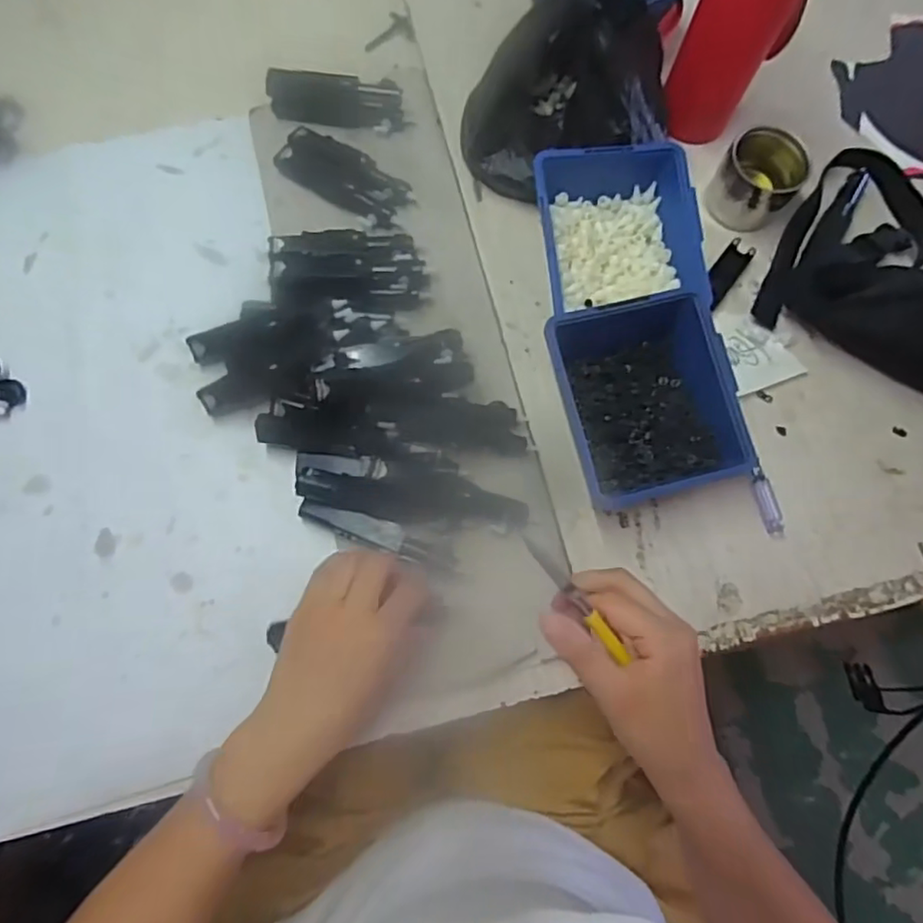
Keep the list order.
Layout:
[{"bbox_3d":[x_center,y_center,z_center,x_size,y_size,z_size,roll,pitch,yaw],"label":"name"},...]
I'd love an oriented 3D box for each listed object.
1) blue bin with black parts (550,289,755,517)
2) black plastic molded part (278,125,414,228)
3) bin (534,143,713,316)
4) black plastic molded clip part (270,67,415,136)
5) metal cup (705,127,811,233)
[{"bbox_3d":[0.135,-0.046,0.453,0.124,0.061,0.147,-14,76,-4],"label":"blue bin with black parts"},{"bbox_3d":[-0.105,-0.252,0.535,0.122,0.020,0.047,31,77,8],"label":"black plastic molded part"},{"bbox_3d":[0.125,-0.181,0.491,0.124,0.062,0.133,-9,75,-3],"label":"bin"},{"bbox_3d":[-0.115,-0.328,0.548,0.123,0.034,0.027,8,75,2],"label":"black plastic molded clip part"},{"bbox_3d":[0.253,-0.241,0.520,0.056,0.064,0.060,0,75,0],"label":"metal cup"}]

